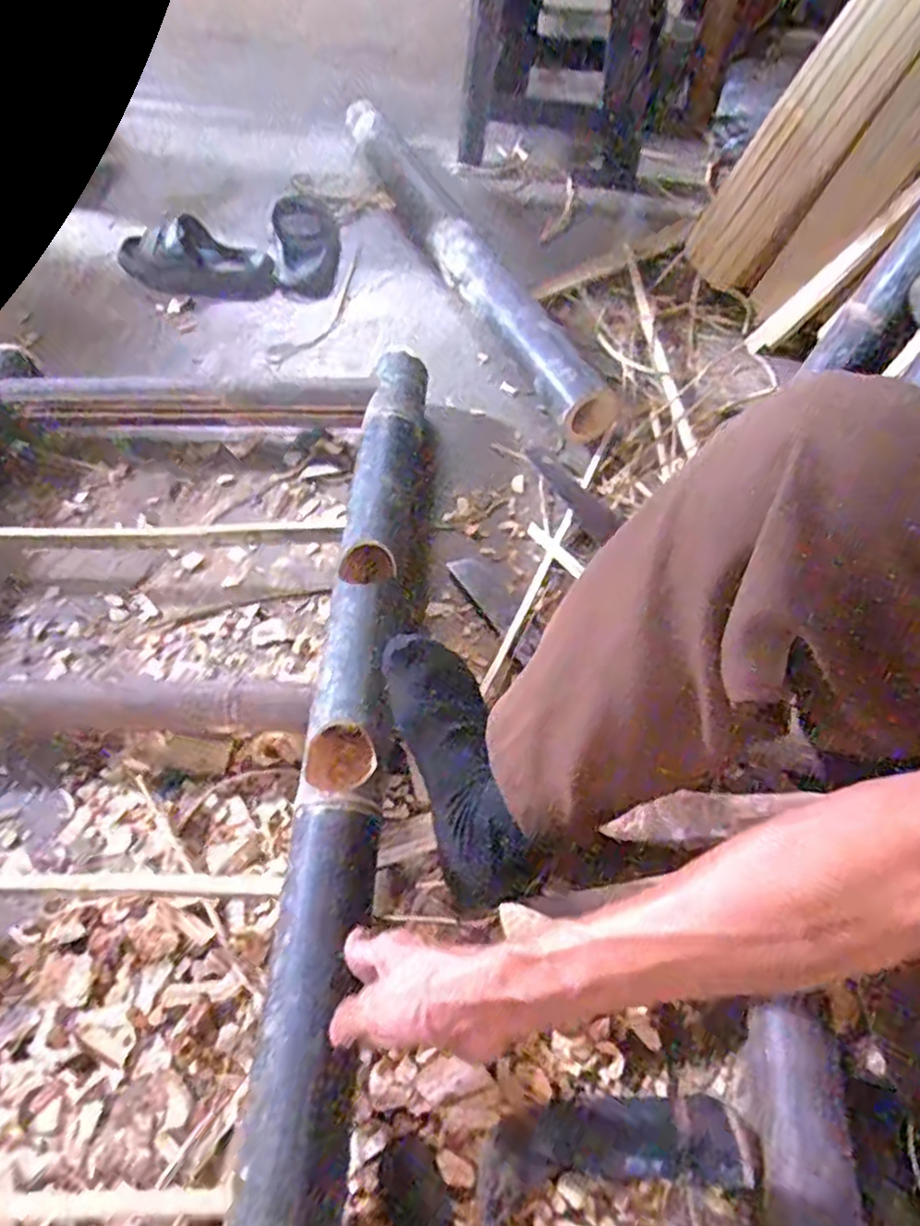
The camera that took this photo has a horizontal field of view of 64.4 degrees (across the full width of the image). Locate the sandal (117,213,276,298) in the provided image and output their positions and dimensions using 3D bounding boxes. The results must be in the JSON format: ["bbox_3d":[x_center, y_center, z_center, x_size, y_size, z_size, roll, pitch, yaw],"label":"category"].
[{"bbox_3d":[-0.411,-0.550,1.137,0.240,0.068,0.106,7,55,6],"label":"sandal"}]

